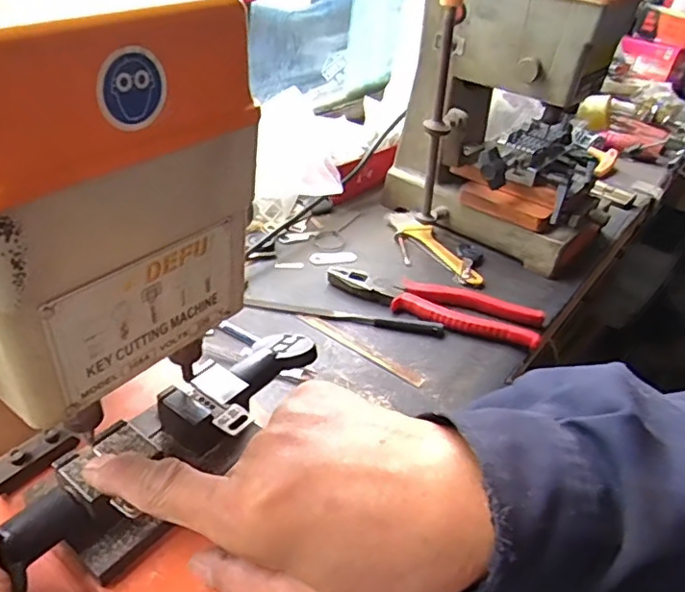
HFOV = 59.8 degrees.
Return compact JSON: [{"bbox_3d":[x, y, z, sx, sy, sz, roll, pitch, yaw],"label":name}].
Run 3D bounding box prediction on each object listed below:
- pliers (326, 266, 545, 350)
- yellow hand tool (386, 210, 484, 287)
[{"bbox_3d":[0.078,0.005,0.528,0.189,0.020,0.041,19,39,17],"label":"pliers"},{"bbox_3d":[0.082,-0.056,0.608,0.053,0.018,0.146,-10,40,-20],"label":"yellow hand tool"}]

